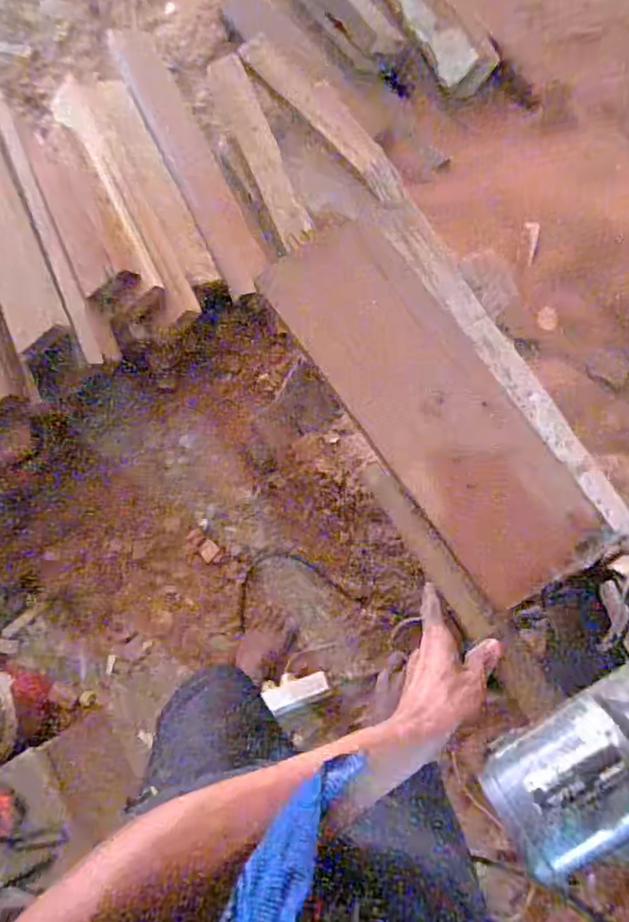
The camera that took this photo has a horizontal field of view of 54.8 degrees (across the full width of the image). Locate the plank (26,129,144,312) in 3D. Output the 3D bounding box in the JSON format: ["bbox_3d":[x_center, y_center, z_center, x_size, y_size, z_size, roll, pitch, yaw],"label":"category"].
[{"bbox_3d":[-0.511,-0.553,1.323,0.128,0.049,0.453,-26,73,-2],"label":"plank"}]

